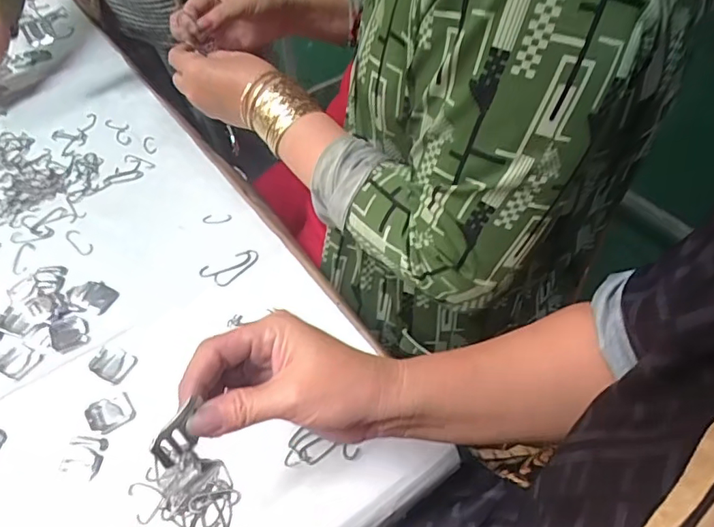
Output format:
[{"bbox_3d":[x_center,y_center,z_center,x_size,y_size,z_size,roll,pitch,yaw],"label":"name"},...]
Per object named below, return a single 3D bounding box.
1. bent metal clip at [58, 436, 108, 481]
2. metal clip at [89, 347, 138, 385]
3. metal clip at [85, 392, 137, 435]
[{"bbox_3d":[-0.216,0.152,0.425,0.030,0.004,0.030,4,52,6],"label":"bent metal clip"},{"bbox_3d":[-0.215,0.087,0.471,0.035,0.006,0.029,21,55,18],"label":"metal clip"},{"bbox_3d":[-0.205,0.124,0.446,0.034,0.005,0.030,-29,56,-19],"label":"metal clip"}]

